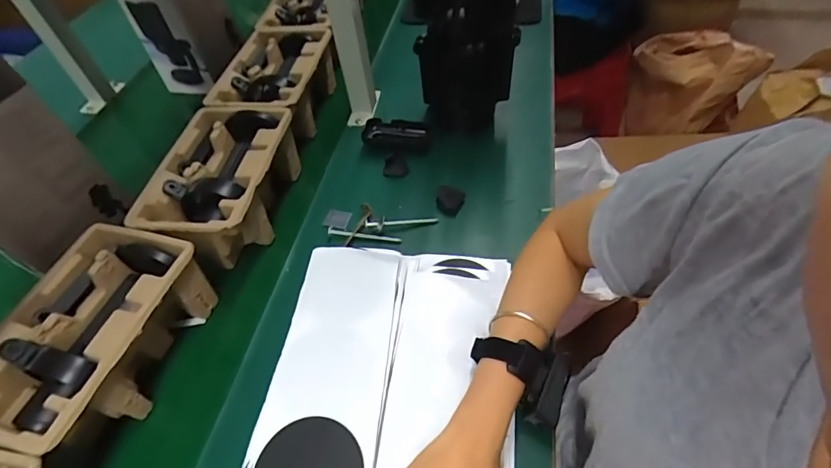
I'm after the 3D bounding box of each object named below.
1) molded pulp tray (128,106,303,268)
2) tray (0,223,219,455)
[{"bbox_3d":[-0.258,-0.066,0.606,0.148,0.100,0.223,3,50,7],"label":"molded pulp tray"},{"bbox_3d":[-0.342,0.113,0.477,0.139,0.100,0.222,9,50,12],"label":"tray"}]

